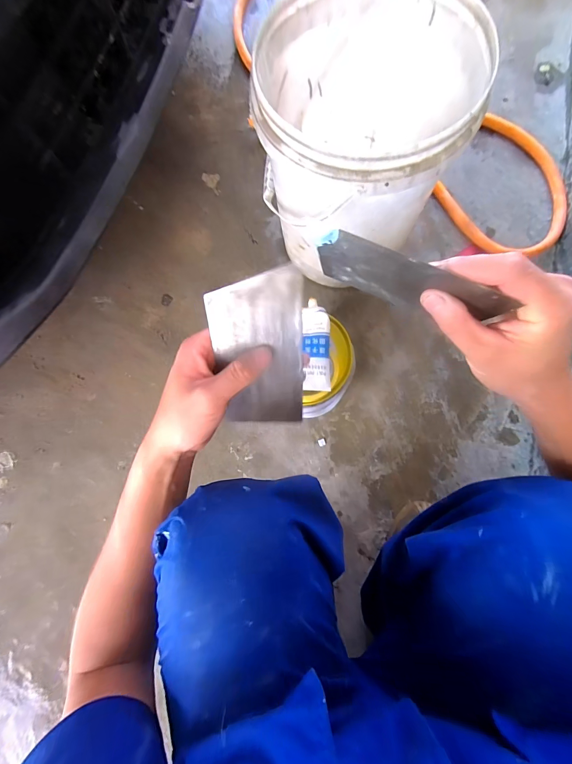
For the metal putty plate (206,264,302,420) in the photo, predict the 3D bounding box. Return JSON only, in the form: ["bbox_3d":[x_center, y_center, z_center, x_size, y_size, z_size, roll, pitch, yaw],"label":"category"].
[{"bbox_3d":[-0.023,-0.023,0.277,0.073,0.006,0.139,0,121,4],"label":"metal putty plate"}]

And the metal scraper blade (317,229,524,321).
[{"bbox_3d":[0.087,-0.071,0.235,0.130,0.071,0.008,20,83,6],"label":"metal scraper blade"}]

